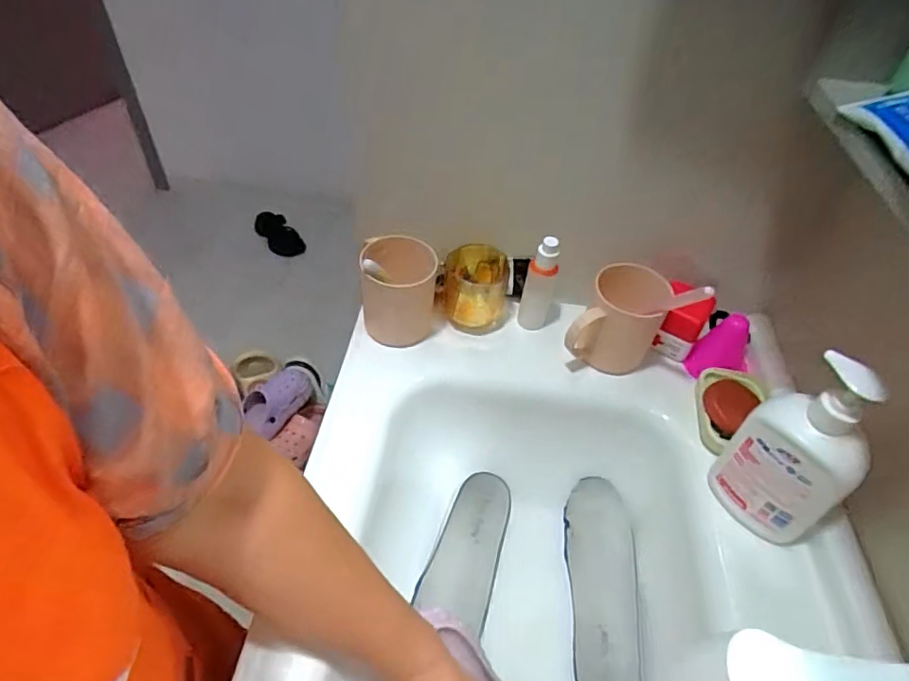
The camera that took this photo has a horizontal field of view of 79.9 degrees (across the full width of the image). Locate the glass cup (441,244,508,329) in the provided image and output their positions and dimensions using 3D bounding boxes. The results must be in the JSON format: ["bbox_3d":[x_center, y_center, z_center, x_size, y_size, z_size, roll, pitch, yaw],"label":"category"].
[{"bbox_3d":[0.029,-0.066,0.705,0.088,0.076,0.086,4,47,-2],"label":"glass cup"}]

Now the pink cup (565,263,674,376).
[{"bbox_3d":[0.191,-0.020,0.640,0.087,0.108,0.117,29,51,21],"label":"pink cup"}]

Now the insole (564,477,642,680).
[{"bbox_3d":[0.162,0.270,0.597,0.074,0.031,0.231,-6,48,15],"label":"insole"}]

